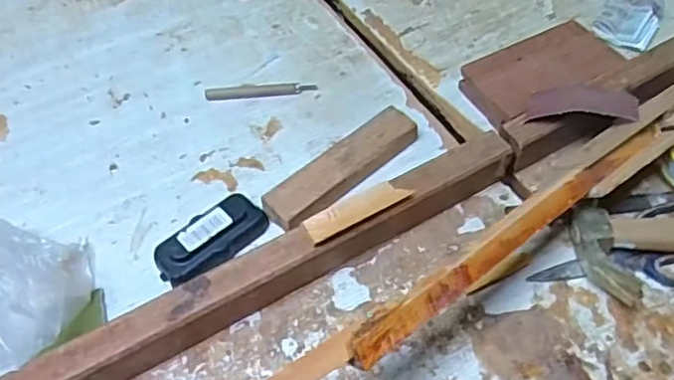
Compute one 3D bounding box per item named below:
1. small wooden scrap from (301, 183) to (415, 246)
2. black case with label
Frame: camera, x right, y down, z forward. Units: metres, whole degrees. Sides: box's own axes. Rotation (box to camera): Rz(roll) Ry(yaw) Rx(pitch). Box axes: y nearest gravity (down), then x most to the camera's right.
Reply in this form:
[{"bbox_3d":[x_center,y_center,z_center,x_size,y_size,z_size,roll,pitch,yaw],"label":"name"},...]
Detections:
[{"bbox_3d":[0.018,0.016,0.527,0.098,0.014,0.020,-27,57,-18],"label":"small wooden scrap"},{"bbox_3d":[-0.118,0.046,0.567,0.105,0.026,0.049,-35,58,-23],"label":"black case with label"}]

